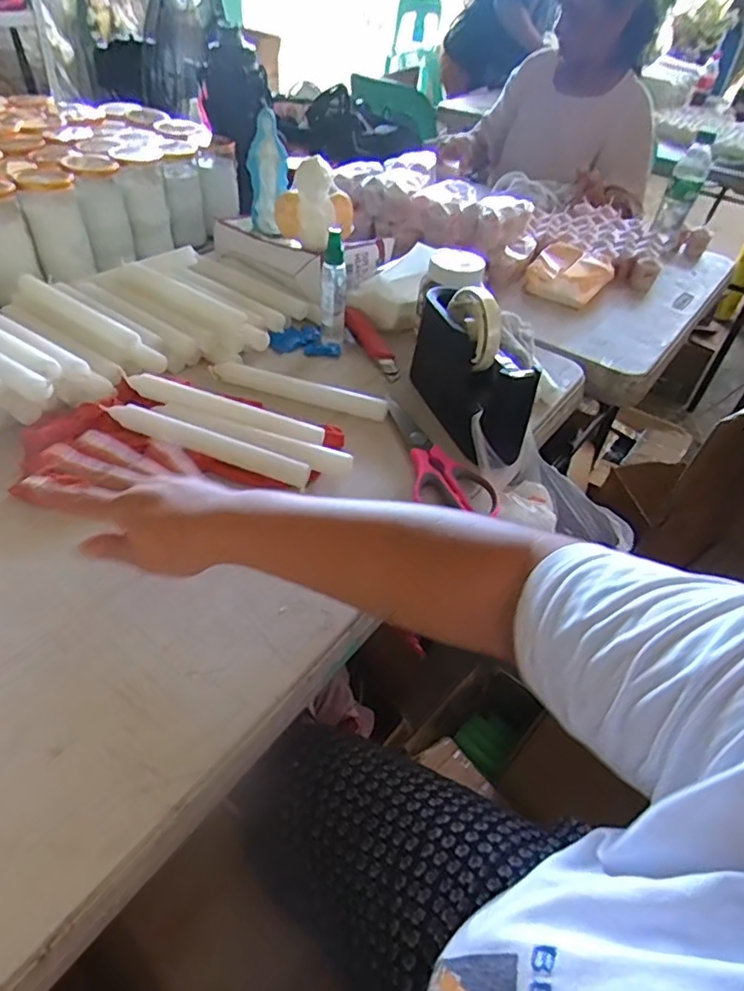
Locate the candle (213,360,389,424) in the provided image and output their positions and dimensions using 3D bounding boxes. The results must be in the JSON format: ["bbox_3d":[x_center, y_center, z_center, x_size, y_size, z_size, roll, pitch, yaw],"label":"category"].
[{"bbox_3d":[-0.080,-0.116,0.629,0.198,0.021,0.018,16,44,10],"label":"candle"}]

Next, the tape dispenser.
[{"bbox_3d":[0.101,-0.131,0.590,0.063,0.123,0.182,-9,45,-15],"label":"tape dispenser"}]

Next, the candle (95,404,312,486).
[{"bbox_3d":[-0.150,-0.050,0.536,0.196,0.024,0.024,18,44,13],"label":"candle"}]

